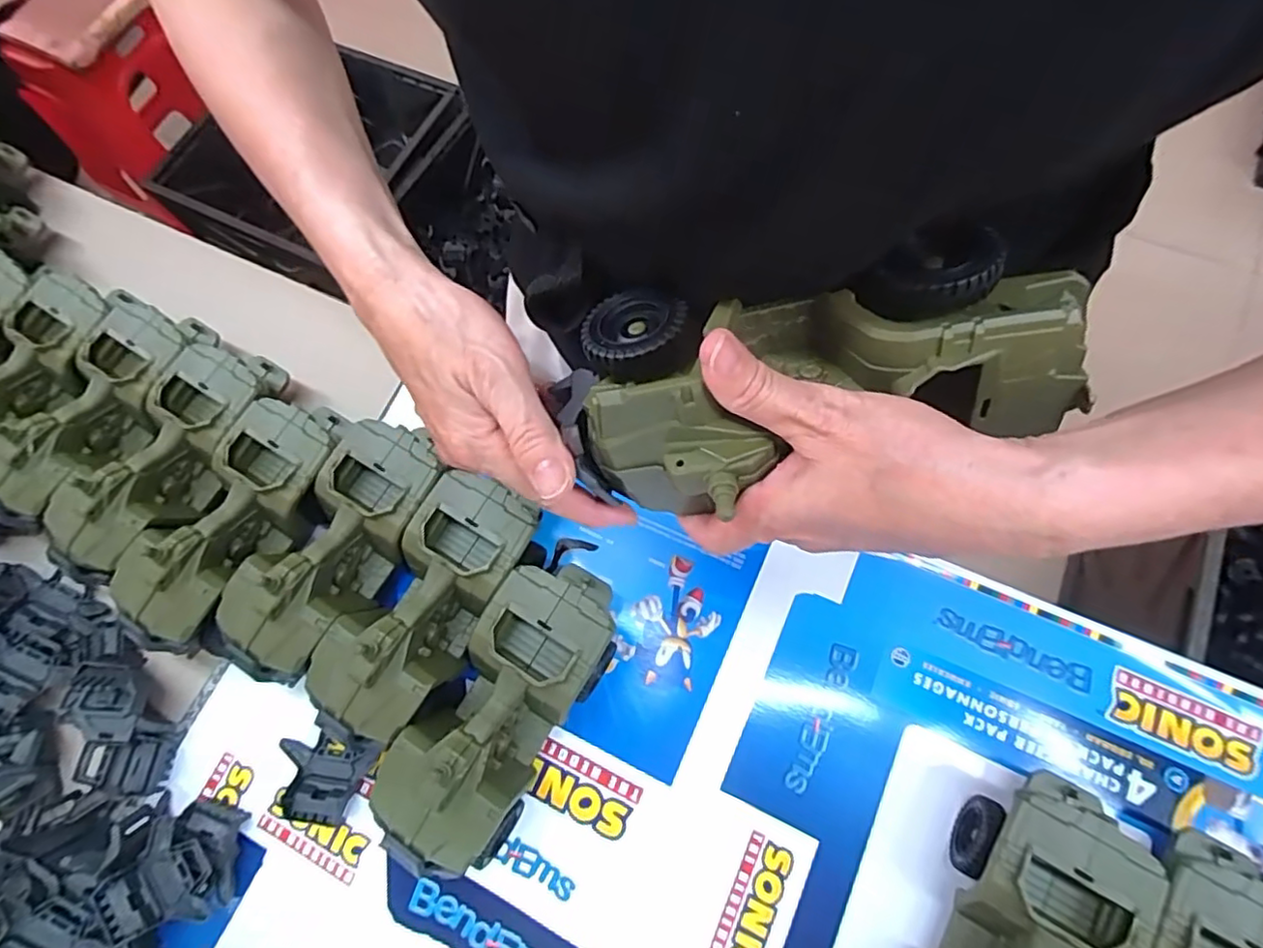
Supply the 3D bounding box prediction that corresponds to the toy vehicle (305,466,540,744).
[{"bbox_3d":[-0.136,0.092,0.435,0.081,0.079,0.185,30,76,14],"label":"toy vehicle"}]

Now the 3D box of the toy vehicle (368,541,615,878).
[{"bbox_3d":[-0.080,0.150,0.407,0.086,0.075,0.192,28,75,13],"label":"toy vehicle"}]

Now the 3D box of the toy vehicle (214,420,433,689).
[{"bbox_3d":[-0.204,0.054,0.452,0.083,0.078,0.194,32,76,14],"label":"toy vehicle"}]

